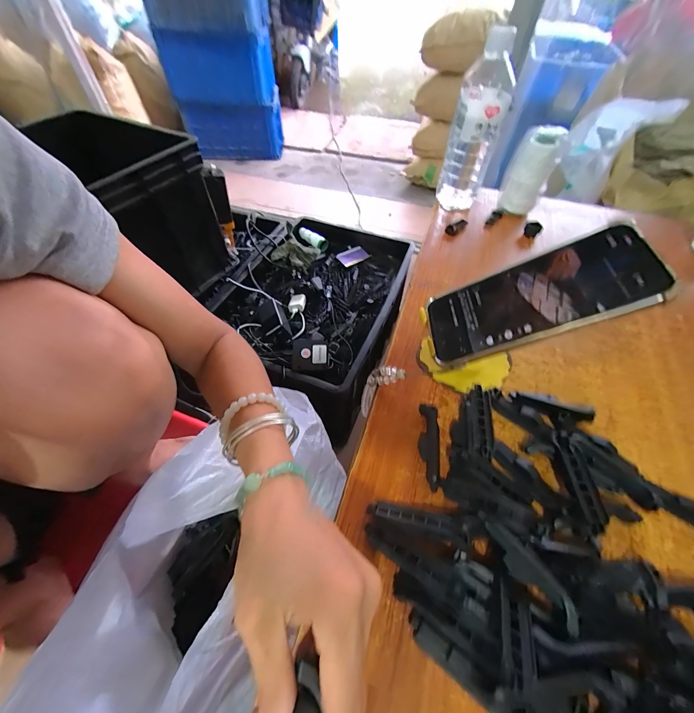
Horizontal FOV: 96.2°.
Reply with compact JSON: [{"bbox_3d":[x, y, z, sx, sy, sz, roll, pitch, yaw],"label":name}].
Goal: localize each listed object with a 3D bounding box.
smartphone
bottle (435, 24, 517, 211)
[{"bbox_3d":[0.151,-0.049,0.262,0.168,0.008,0.078,-20,52,28],"label":"smartphone"},{"bbox_3d":[0.187,-0.326,0.464,0.067,0.218,0.057,15,55,10],"label":"bottle"}]

